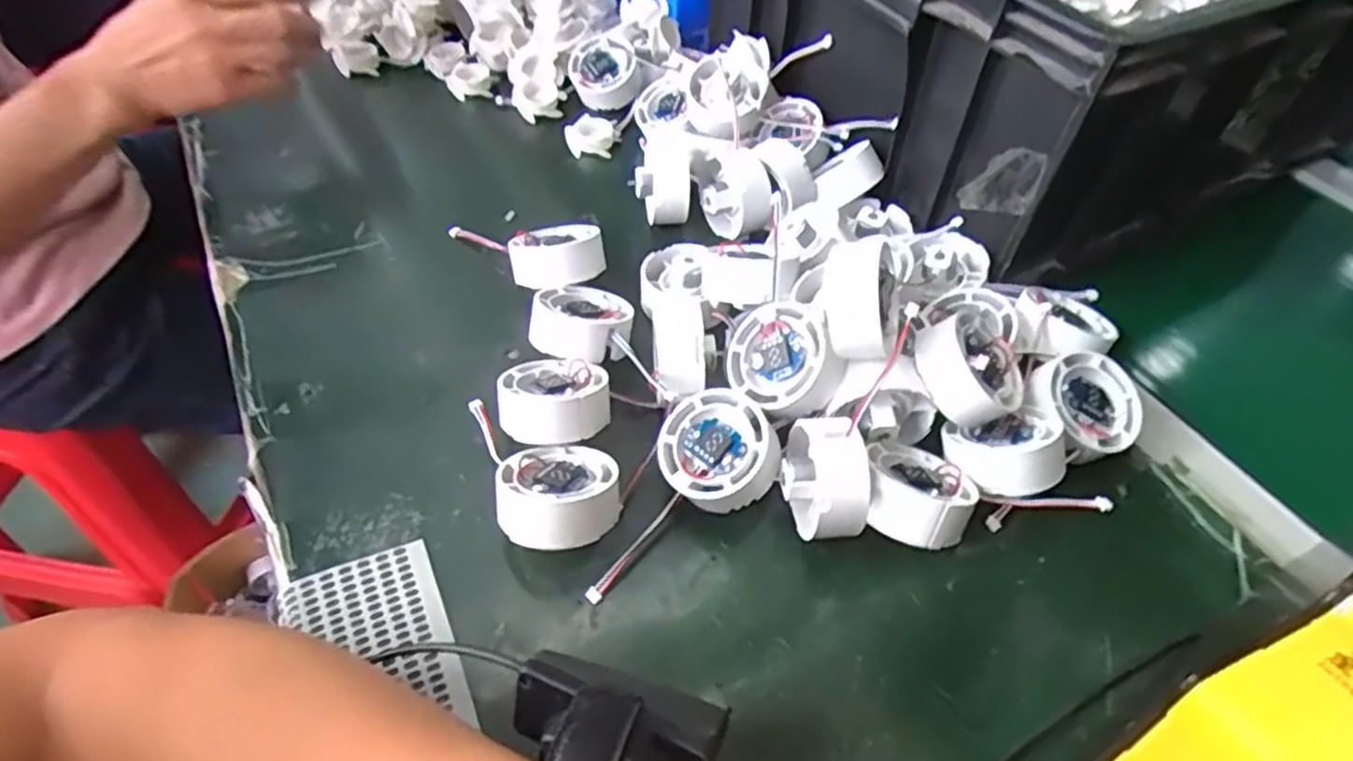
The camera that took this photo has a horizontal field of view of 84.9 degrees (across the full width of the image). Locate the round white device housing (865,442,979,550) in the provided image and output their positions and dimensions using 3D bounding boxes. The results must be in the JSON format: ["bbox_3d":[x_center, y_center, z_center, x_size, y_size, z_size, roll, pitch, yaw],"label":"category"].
[{"bbox_3d":[0.111,0.053,0.345,0.048,0.025,0.050,16,22,0],"label":"round white device housing"}]

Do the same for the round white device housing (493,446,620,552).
[{"bbox_3d":[-0.053,0.052,0.335,0.054,0.024,0.054,2,25,-1],"label":"round white device housing"}]

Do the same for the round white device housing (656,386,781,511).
[{"bbox_3d":[0.021,0.034,0.357,0.053,0.024,0.053,-11,59,18],"label":"round white device housing"}]

